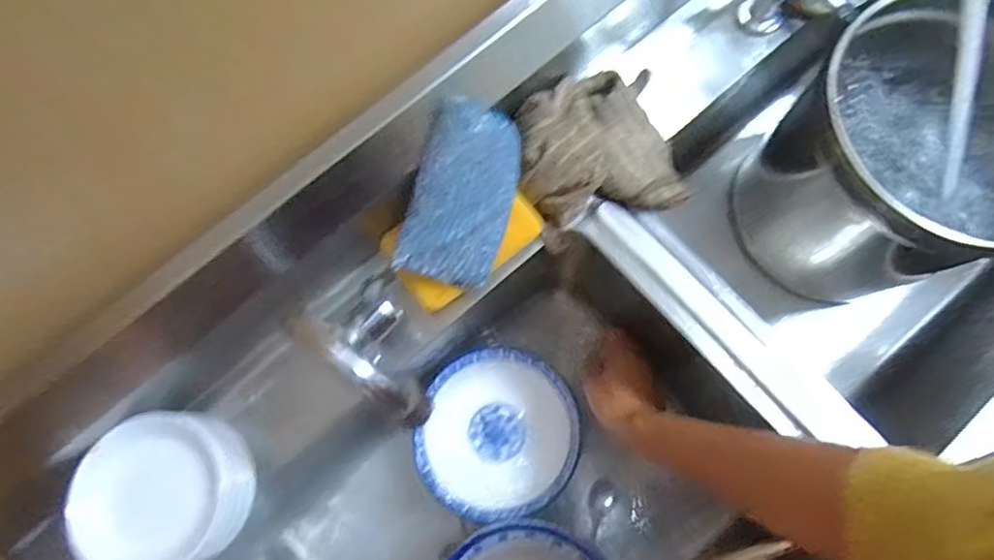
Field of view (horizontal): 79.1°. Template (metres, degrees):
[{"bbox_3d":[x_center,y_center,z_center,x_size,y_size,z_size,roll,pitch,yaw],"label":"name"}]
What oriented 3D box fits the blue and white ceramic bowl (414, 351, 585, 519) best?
[{"bbox_3d":[0.004,0.152,0.600,0.152,0.049,0.153,0,76,2],"label":"blue and white ceramic bowl"}]

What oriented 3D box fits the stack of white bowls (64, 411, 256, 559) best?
[{"bbox_3d":[-0.217,0.141,0.394,0.093,0.050,0.101,-8,76,0],"label":"stack of white bowls"}]

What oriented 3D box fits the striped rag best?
[{"bbox_3d":[0.076,-0.104,0.466,0.132,0.064,0.118,-23,76,-4],"label":"striped rag"}]

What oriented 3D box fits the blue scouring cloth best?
[{"bbox_3d":[-0.024,-0.061,0.434,0.073,0.027,0.124,15,107,-19],"label":"blue scouring cloth"}]

